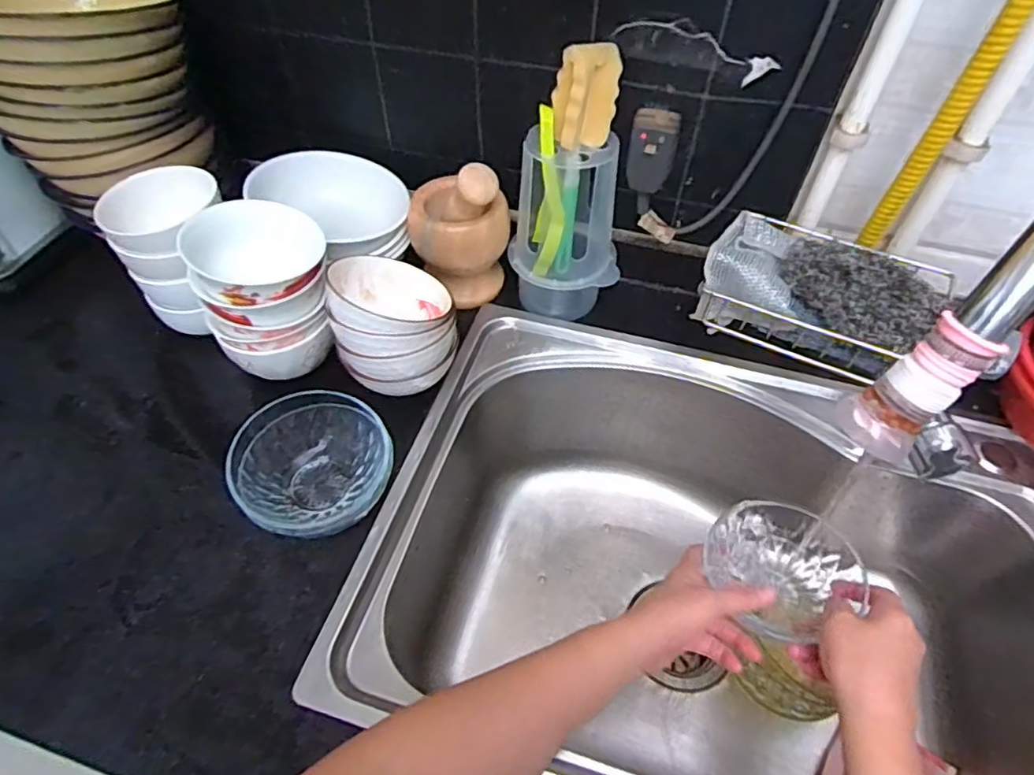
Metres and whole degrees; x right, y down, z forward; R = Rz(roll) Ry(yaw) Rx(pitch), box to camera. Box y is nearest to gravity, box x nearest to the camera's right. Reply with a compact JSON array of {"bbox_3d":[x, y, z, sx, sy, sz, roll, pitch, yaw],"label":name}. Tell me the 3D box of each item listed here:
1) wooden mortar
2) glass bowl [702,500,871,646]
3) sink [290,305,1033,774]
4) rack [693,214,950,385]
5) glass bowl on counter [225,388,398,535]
[{"bbox_3d":[-0.061,-0.167,0.639,0.105,0.152,0.085,-2,52,-2],"label":"wooden mortar"},{"bbox_3d":[0.222,0.153,0.513,0.113,0.051,0.104,-9,52,-8],"label":"glass bowl"},{"bbox_3d":[0.181,0.188,0.579,0.575,0.207,0.412,14,53,10],"label":"sink"},{"bbox_3d":[0.234,-0.080,0.491,0.157,0.065,0.096,19,54,14],"label":"rack"},{"bbox_3d":[-0.165,0.064,0.501,0.117,0.058,0.122,0,51,-1],"label":"glass bowl on counter"}]

